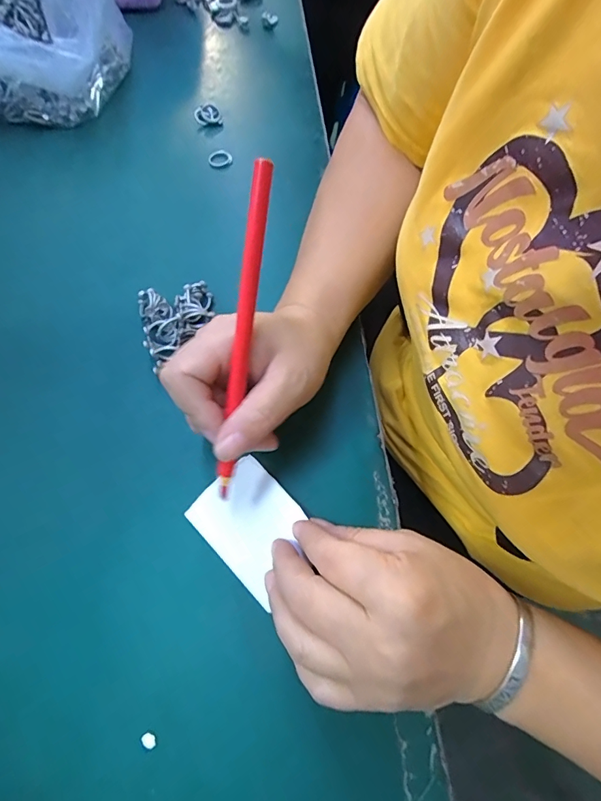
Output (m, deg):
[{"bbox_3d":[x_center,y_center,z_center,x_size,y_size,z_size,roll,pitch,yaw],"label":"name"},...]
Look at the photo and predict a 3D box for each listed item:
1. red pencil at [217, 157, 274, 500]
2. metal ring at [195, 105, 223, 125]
[{"bbox_3d":[-0.029,-0.028,0.210,0.010,0.005,0.164,11,105,7],"label":"red pencil"},{"bbox_3d":[-0.090,-0.279,0.412,0.025,0.015,0.006,-10,23,-13],"label":"metal ring"}]

